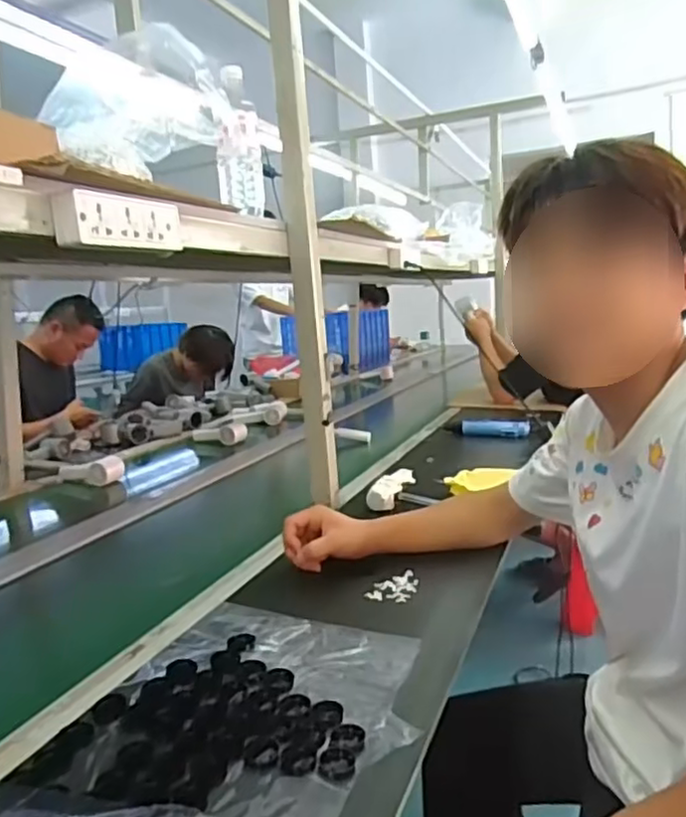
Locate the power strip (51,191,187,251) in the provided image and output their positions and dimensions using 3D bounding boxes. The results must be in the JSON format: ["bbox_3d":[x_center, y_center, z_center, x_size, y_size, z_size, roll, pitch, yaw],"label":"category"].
[{"bbox_3d":[-0.227,-0.188,0.690,0.032,0.051,0.165,-1,9,21],"label":"power strip"}]

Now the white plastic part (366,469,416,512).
[{"bbox_3d":[0.087,0.138,1.177,0.044,0.039,0.124,4,30,41],"label":"white plastic part"}]

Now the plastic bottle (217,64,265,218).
[{"bbox_3d":[-0.155,-0.398,1.001,0.066,0.202,0.058,-6,9,-9],"label":"plastic bottle"}]

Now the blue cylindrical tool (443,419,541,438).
[{"bbox_3d":[0.379,0.051,1.705,0.229,0.039,0.035,-1,9,20],"label":"blue cylindrical tool"}]

